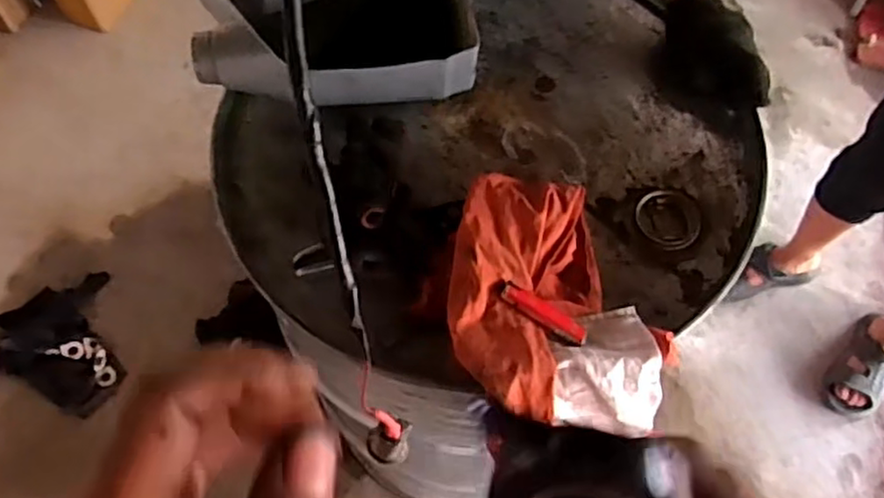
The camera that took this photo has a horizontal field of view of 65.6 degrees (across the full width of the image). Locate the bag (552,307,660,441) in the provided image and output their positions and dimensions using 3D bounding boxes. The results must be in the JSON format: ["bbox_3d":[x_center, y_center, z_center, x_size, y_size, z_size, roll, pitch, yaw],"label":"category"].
[{"bbox_3d":[0.141,0.104,0.602,0.094,0.068,0.104,-3,63,-1],"label":"bag"}]

